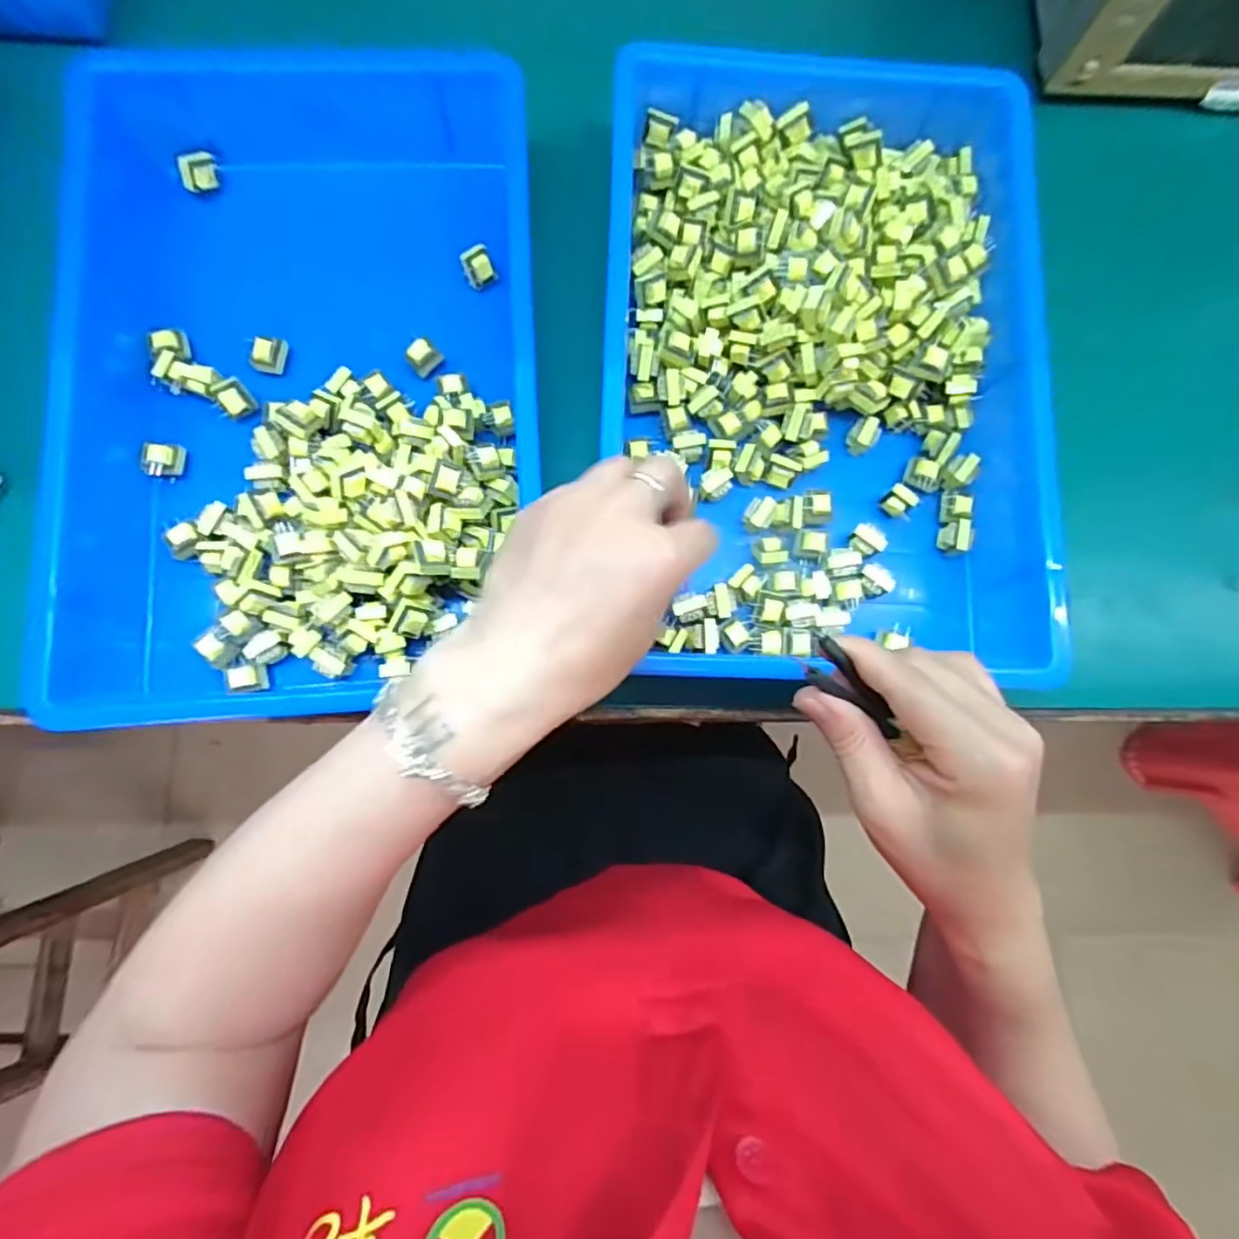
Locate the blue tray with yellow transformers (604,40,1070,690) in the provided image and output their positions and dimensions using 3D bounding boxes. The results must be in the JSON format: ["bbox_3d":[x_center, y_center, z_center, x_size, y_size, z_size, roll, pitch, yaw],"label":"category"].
[{"bbox_3d":[0.117,-0.154,0.370,0.251,0.061,0.378,2,82,-3],"label":"blue tray with yellow transformers"}]

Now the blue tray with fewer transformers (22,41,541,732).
[{"bbox_3d":[-0.171,-0.132,0.362,0.244,0.082,0.371,-1,82,-4],"label":"blue tray with fewer transformers"}]

